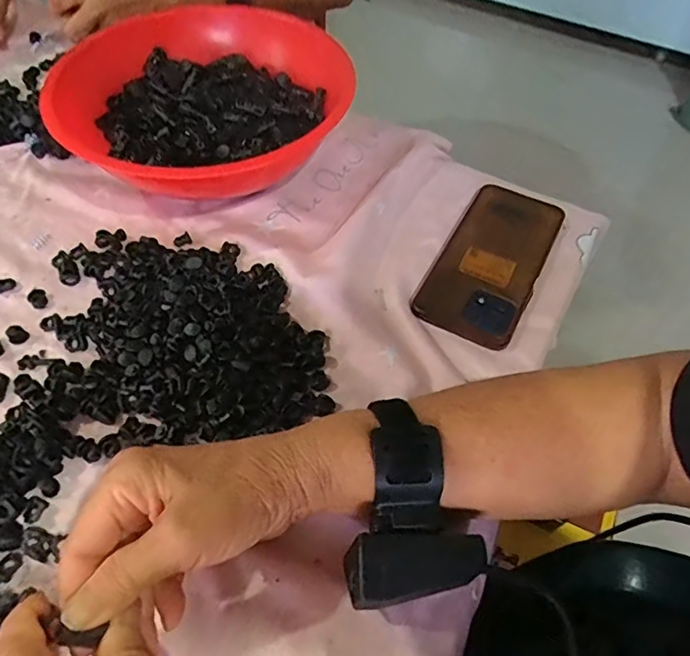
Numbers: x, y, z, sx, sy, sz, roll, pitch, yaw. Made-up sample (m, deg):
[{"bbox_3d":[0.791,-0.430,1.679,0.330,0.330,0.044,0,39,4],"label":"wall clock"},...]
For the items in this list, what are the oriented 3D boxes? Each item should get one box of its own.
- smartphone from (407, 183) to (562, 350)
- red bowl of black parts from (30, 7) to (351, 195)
[{"bbox_3d":[0.120,-0.059,0.420,0.077,0.008,0.162,25,59,15],"label":"smartphone"},{"bbox_3d":[-0.126,-0.187,0.463,0.198,0.079,0.213,1,55,-1],"label":"red bowl of black parts"}]

